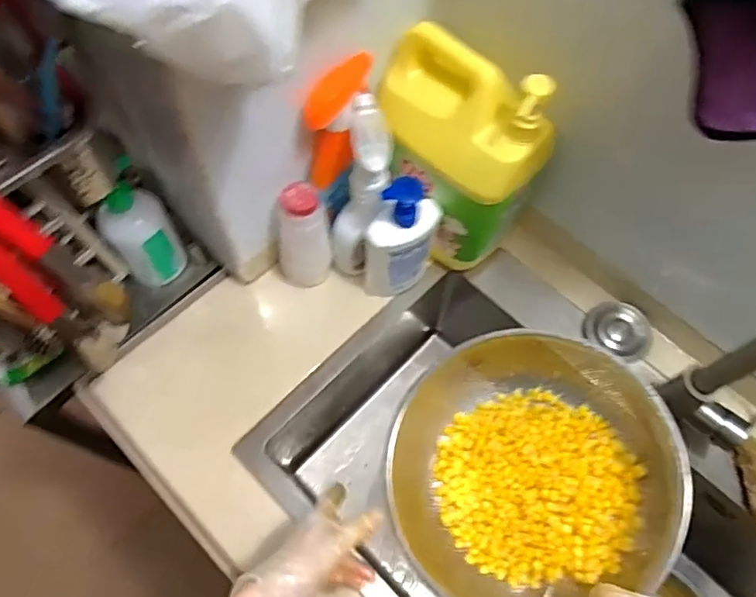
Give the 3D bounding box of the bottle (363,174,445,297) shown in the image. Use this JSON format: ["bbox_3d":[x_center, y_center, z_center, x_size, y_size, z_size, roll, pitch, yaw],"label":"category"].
[{"bbox_3d":[0.028,-0.071,0.672,0.086,0.183,0.054,-33,70,-17],"label":"bottle"}]

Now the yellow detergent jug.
[{"bbox_3d":[0.082,-0.161,0.654,0.197,0.265,0.105,31,66,11],"label":"yellow detergent jug"}]

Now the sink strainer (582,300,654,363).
[{"bbox_3d":[0.315,0.043,0.724,0.085,0.073,0.022,16,20,9],"label":"sink strainer"}]

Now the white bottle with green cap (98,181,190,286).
[{"bbox_3d":[-0.284,-0.070,0.678,0.073,0.130,0.074,1,64,-3],"label":"white bottle with green cap"}]

